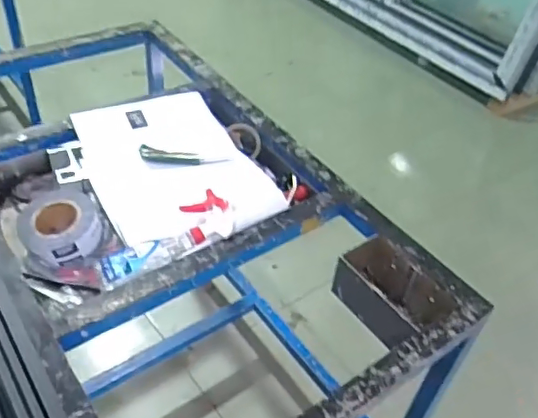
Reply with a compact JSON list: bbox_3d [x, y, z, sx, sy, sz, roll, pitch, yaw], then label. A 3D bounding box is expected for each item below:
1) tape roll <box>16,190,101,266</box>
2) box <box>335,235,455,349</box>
[{"bbox_3d":[-0.392,0.025,1.045,0.143,0.052,0.166,-17,48,-24],"label":"tape roll"},{"bbox_3d":[0.210,0.160,1.009,0.124,0.116,0.215,-22,50,-28],"label":"box"}]

